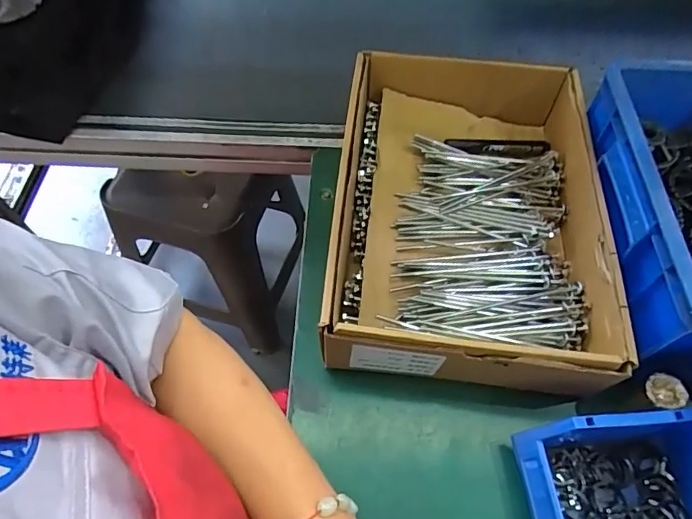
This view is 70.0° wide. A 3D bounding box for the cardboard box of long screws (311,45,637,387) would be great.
[{"bbox_3d":[0.128,-0.058,0.541,0.256,0.099,0.369,6,59,3],"label":"cardboard box of long screws"}]

